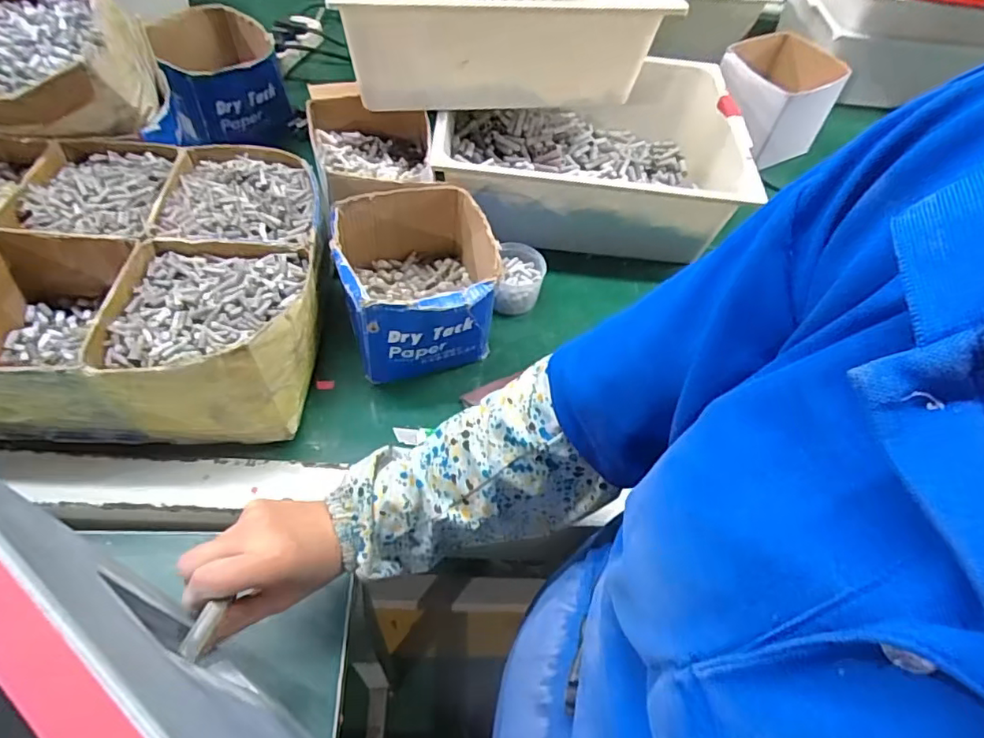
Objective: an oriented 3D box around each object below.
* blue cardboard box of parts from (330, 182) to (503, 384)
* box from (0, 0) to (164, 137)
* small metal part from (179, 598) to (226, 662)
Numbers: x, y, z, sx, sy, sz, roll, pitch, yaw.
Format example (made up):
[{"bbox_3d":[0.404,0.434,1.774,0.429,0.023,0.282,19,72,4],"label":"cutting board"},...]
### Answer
[{"bbox_3d":[-0.073,-0.085,0.567,0.140,0.111,0.148,-15,58,-15],"label":"blue cardboard box of parts"},{"bbox_3d":[-0.426,-0.299,0.558,0.155,0.113,0.134,-12,58,-13],"label":"box"},{"bbox_3d":[-0.151,0.136,0.299,0.009,0.007,0.040,2,14,-4],"label":"small metal part"}]

